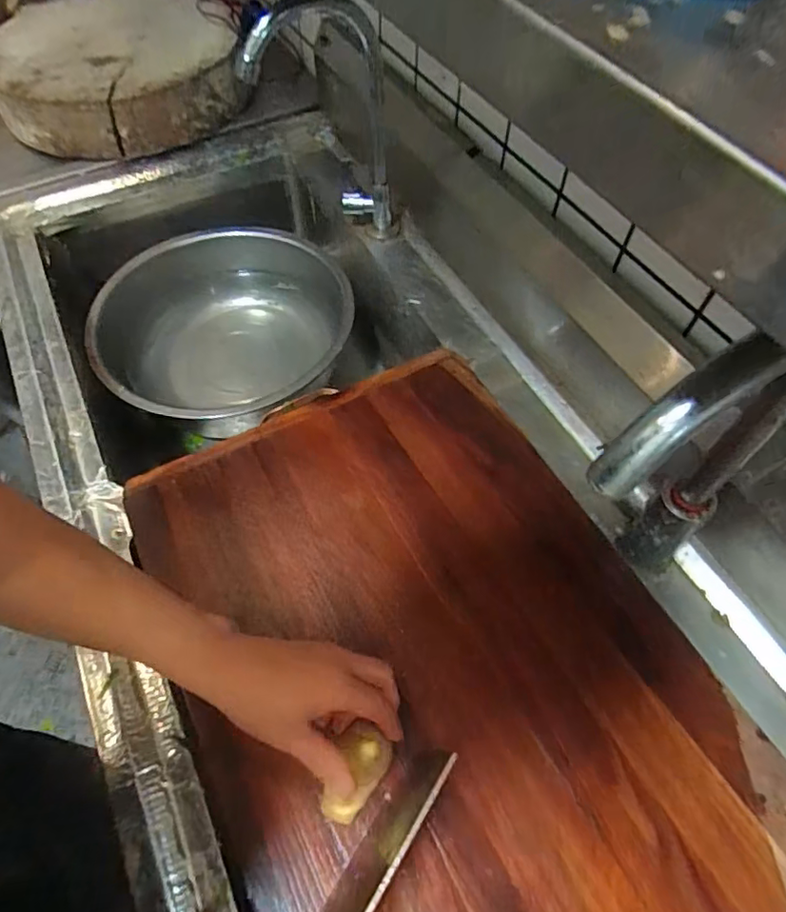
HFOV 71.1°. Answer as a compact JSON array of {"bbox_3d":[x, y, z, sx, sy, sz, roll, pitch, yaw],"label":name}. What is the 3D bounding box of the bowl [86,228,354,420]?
[{"bbox_3d":[-0.248,-0.187,0.822,0.330,0.114,0.356,0,59,0],"label":"bowl"}]

